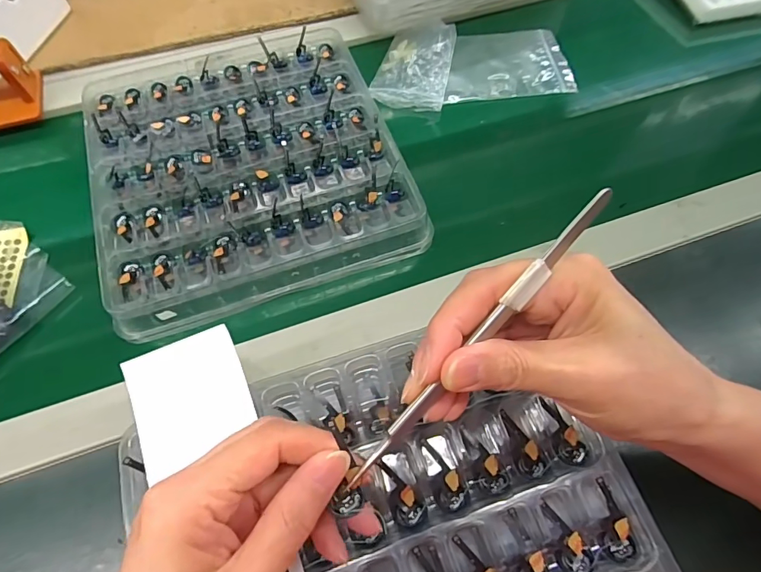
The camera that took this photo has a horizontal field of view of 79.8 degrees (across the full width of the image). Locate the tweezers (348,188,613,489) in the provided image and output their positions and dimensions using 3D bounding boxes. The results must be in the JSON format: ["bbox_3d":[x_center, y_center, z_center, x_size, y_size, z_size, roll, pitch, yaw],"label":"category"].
[{"bbox_3d":[0.036,0.024,0.178,0.007,0.009,0.150,43,98,20],"label":"tweezers"}]

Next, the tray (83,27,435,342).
[{"bbox_3d":[-0.121,-0.115,0.407,0.250,0.031,0.266,-17,65,-9],"label":"tray"}]

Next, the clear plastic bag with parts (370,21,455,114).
[{"bbox_3d":[0.039,-0.235,0.482,0.076,0.021,0.105,15,65,7],"label":"clear plastic bag with parts"}]

